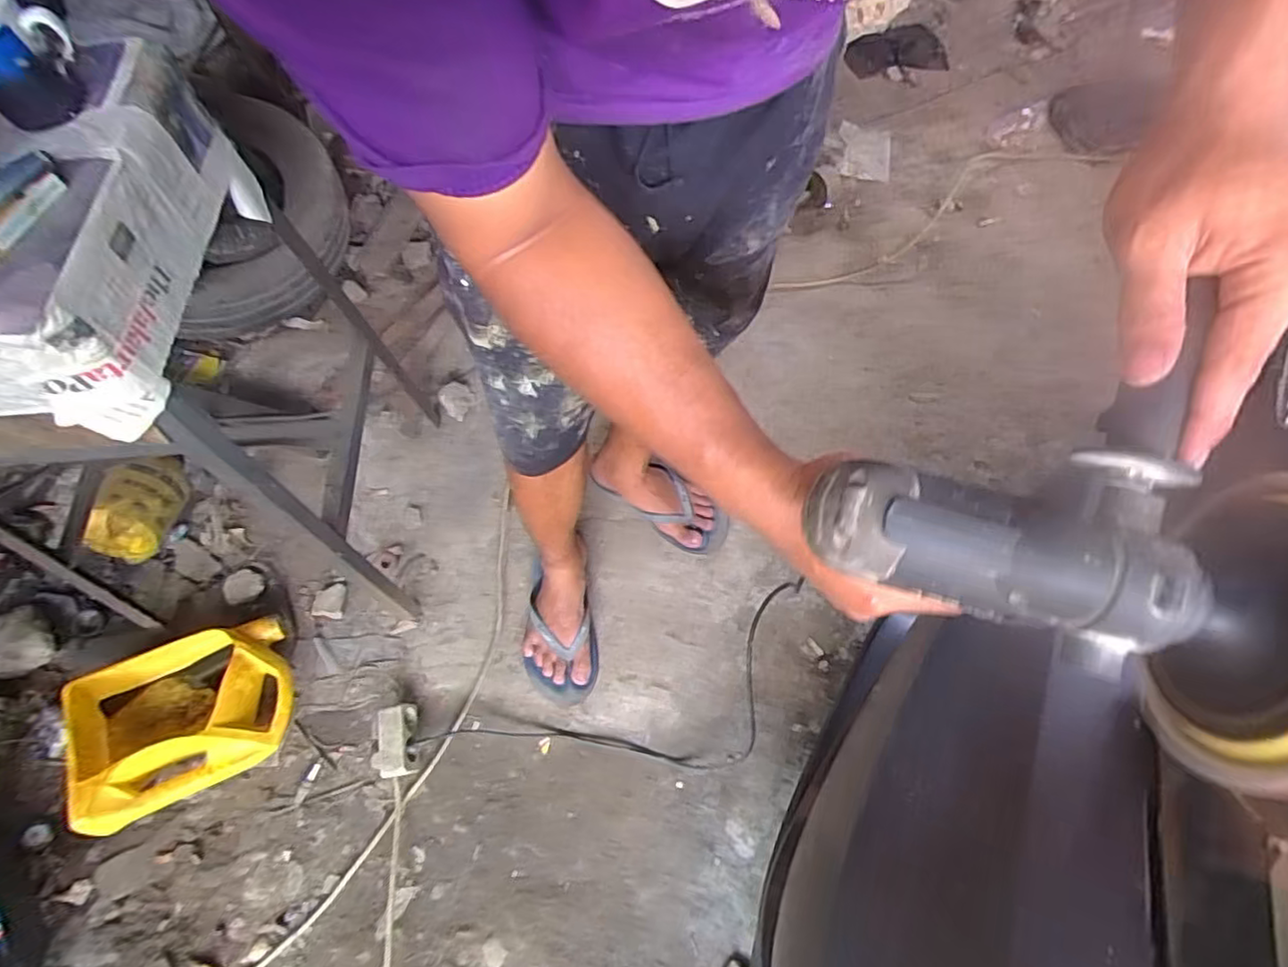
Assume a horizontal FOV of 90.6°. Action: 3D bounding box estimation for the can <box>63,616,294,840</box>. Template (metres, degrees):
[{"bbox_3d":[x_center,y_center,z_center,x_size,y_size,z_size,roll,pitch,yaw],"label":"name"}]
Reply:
[{"bbox_3d":[-0.722,0.362,0.995,0.302,0.133,0.235,-26,66,-11],"label":"can"}]

